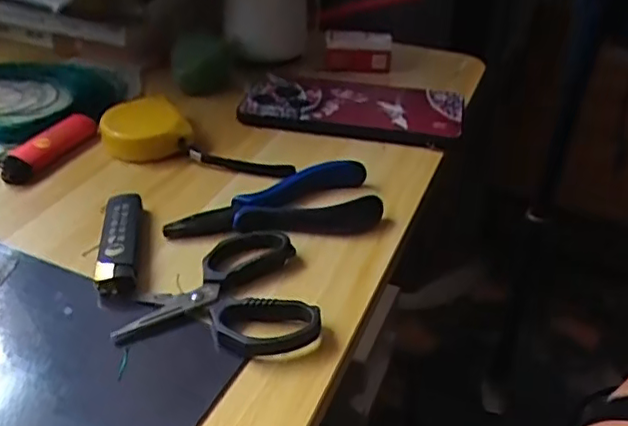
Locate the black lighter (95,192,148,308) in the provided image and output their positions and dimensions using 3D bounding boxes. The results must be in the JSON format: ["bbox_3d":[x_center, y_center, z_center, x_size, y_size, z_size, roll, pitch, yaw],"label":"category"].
[{"bbox_3d":[-0.102,0.017,0.328,0.022,0.012,0.085,-3,35,-10],"label":"black lighter"}]

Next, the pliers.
[{"bbox_3d":[-0.023,-0.007,0.361,0.121,0.017,0.047,-6,35,-13],"label":"pliers"}]

